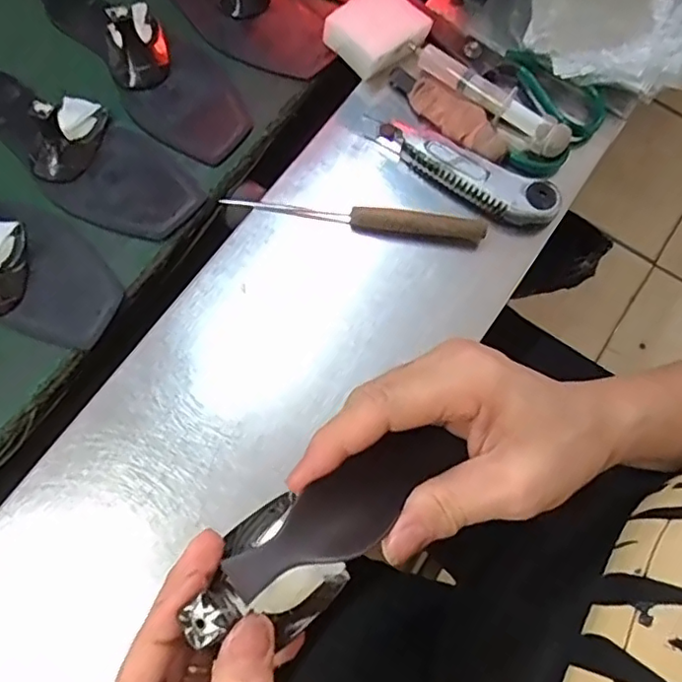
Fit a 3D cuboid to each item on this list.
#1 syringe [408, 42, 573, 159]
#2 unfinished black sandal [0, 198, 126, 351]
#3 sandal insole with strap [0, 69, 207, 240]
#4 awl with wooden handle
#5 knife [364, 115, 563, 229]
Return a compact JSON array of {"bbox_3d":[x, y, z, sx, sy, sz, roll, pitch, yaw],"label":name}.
[{"bbox_3d":[0.116,-0.192,0.477,0.142,0.024,0.024,42,77,15],"label":"syringe"},{"bbox_3d":[-0.280,-0.086,0.453,0.259,0.048,0.091,32,74,12],"label":"unfinished black sandal"},{"bbox_3d":[-0.230,-0.175,0.481,0.257,0.048,0.086,37,75,14],"label":"sandal insole with strap"},{"bbox_3d":[0.011,-0.094,0.454,0.195,0.016,0.018,8,71,5],"label":"awl with wooden handle"},{"bbox_3d":[0.090,-0.132,0.463,0.156,0.015,0.034,27,73,11],"label":"knife"}]

